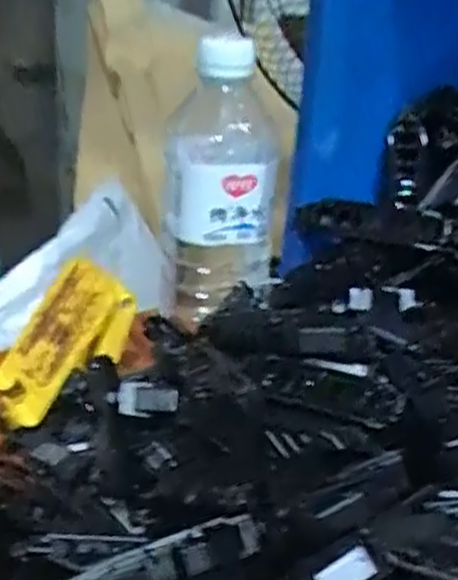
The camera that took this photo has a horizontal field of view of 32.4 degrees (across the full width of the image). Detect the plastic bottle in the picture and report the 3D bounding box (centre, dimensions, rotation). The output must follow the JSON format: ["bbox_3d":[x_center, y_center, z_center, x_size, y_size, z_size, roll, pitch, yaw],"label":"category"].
[{"bbox_3d":[-0.005,-0.063,0.474,0.069,0.166,0.061,7,10,13],"label":"plastic bottle"}]

